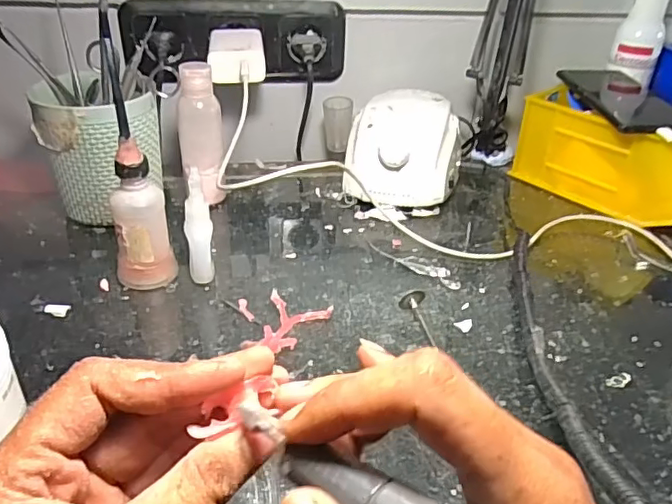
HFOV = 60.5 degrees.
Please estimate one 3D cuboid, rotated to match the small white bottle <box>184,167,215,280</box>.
[{"bbox_3d":[-0.101,-0.016,0.423,0.018,0.087,0.019,-4,34,-12],"label":"small white bottle"}]

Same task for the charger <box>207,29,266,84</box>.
[{"bbox_3d":[-0.095,-0.189,0.552,0.051,0.033,0.072,-2,34,-8],"label":"charger"}]

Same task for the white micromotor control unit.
[{"bbox_3d":[0.071,-0.102,0.572,0.105,0.082,0.131,10,34,10],"label":"white micromotor control unit"}]

